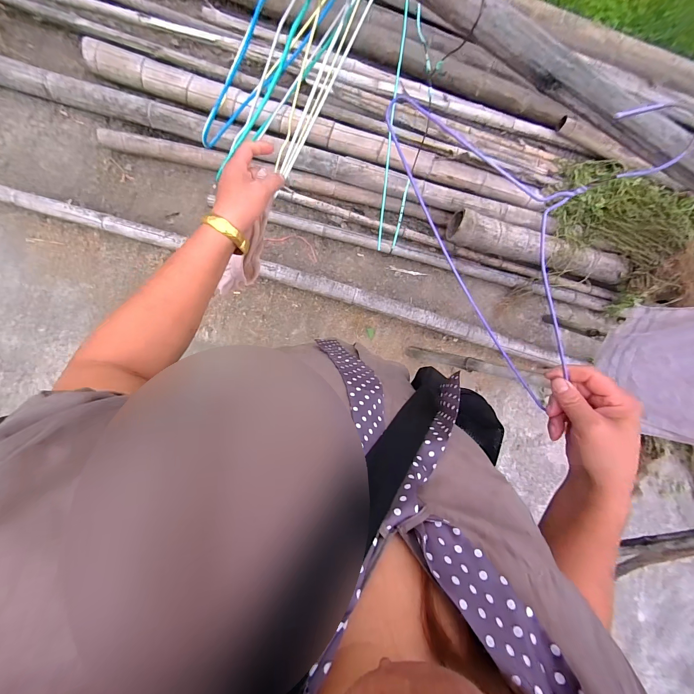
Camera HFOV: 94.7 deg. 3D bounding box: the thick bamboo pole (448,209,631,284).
[{"bbox_3d":[0.895,-0.460,1.448,0.897,0.163,0.184,10,86,-8],"label":"thick bamboo pole"}]

